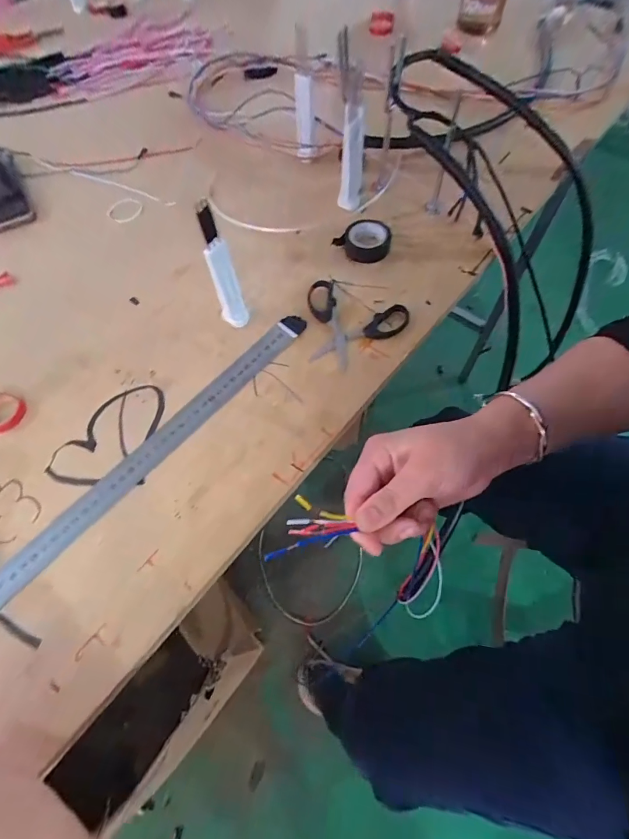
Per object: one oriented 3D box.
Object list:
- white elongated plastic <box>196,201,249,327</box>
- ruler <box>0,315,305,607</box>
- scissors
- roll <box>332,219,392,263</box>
[{"bbox_3d":[-0.087,-0.141,0.384,0.025,0.132,0.020,-10,63,-4],"label":"white elongated plastic"},{"bbox_3d":[-0.190,0.066,0.355,0.032,0.008,0.507,39,71,16],"label":"ruler"},{"bbox_3d":[0.034,-0.100,0.429,0.111,0.007,0.096,23,66,12],"label":"scissors"},{"bbox_3d":[0.064,-0.214,0.478,0.060,0.020,0.054,-36,68,-15],"label":"roll"}]

